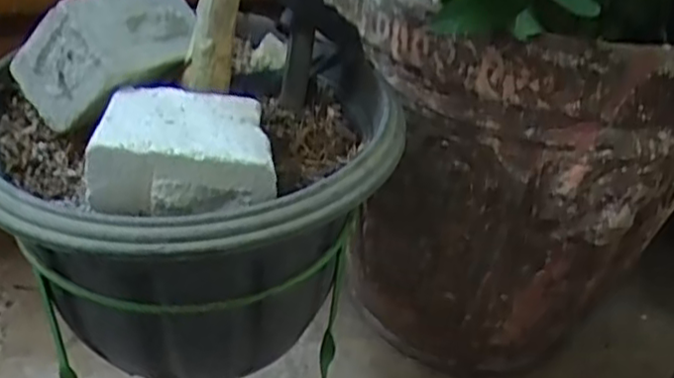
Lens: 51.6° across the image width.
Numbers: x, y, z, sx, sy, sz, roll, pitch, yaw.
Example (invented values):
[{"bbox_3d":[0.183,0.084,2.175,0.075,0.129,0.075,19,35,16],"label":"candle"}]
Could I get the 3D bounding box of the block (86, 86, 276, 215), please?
[{"bbox_3d":[-0.113,-0.031,0.539,0.131,0.054,0.098,3,36,-3],"label":"block"}]

